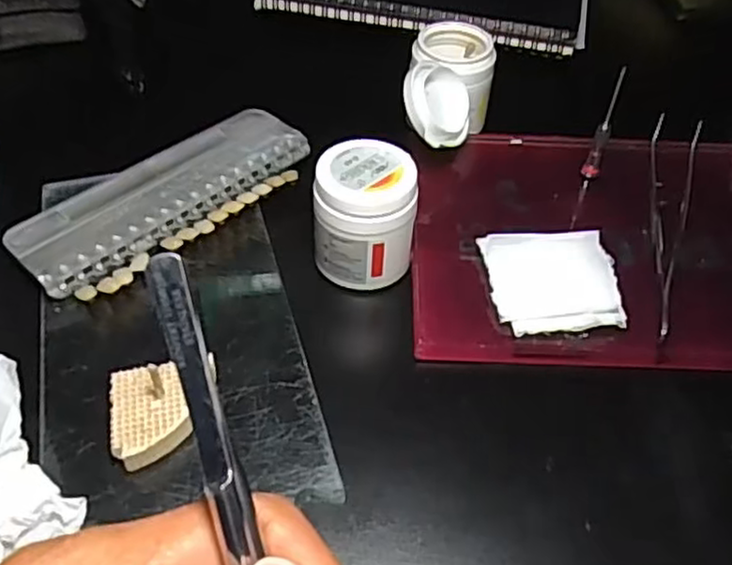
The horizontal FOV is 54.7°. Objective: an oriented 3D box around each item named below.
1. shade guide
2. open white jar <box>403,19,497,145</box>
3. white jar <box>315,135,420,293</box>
[{"bbox_3d":[-0.092,-0.041,0.342,0.061,0.009,0.146,36,56,25],"label":"shade guide"},{"bbox_3d":[0.041,-0.094,0.366,0.041,0.051,0.081,13,49,8],"label":"open white jar"},{"bbox_3d":[-0.001,-0.029,0.308,0.042,0.047,0.041,2,49,-2],"label":"white jar"}]

